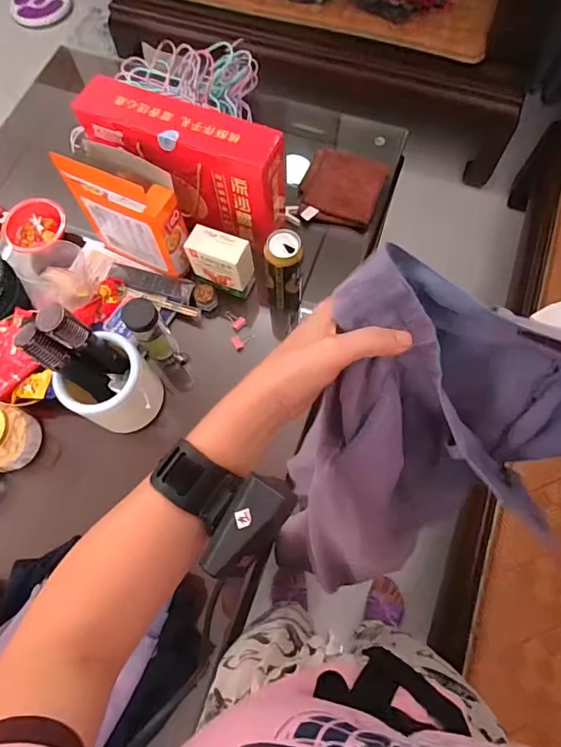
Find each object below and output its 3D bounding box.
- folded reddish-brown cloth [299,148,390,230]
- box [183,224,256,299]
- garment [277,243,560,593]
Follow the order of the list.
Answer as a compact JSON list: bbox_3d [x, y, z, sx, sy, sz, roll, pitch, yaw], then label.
[{"bbox_3d":[0.124,-0.378,0.932,0.160,0.032,0.170,20,72,8],"label":"folded reddish-brown cloth"},{"bbox_3d":[-0.105,-0.193,0.814,0.100,0.119,0.056,24,73,9],"label":"box"},{"bbox_3d":[0.100,0.129,0.448,0.184,0.475,0.073,20,46,8],"label":"garment"}]

